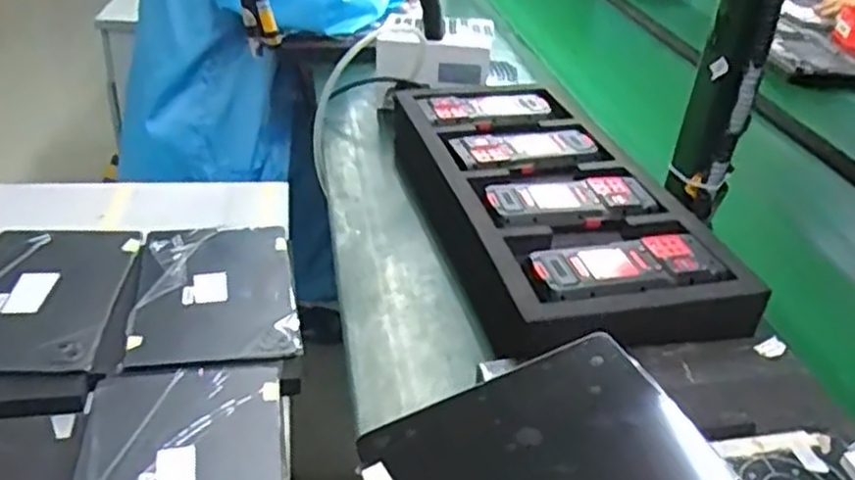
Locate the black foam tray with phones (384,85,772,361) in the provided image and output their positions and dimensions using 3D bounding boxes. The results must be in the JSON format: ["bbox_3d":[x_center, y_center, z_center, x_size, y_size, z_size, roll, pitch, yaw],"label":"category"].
[{"bbox_3d":[0.108,-0.050,0.799,0.237,0.060,0.489,-4,34,-15],"label":"black foam tray with phones"}]

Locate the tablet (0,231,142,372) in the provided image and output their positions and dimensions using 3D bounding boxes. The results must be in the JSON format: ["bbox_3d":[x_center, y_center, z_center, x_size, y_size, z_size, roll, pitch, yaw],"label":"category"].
[{"bbox_3d":[-0.417,0.052,0.802,0.173,0.013,0.237,0,33,-8],"label":"tablet"}]

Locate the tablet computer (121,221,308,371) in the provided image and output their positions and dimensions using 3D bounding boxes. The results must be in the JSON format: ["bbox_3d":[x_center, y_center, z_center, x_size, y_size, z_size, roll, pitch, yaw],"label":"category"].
[{"bbox_3d":[-0.234,0.049,0.835,0.168,0.012,0.240,-3,33,-13],"label":"tablet computer"}]

